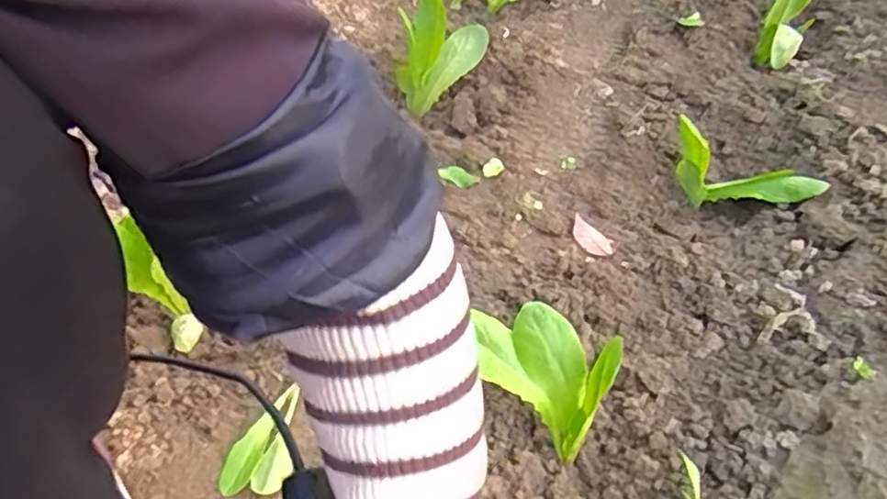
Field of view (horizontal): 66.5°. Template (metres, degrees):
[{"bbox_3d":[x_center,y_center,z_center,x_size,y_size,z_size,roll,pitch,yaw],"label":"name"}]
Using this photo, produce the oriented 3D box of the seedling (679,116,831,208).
[{"bbox_3d":[0.319,-0.086,0.712,0.150,0.087,0.067,25,50,24],"label":"seedling"}]

